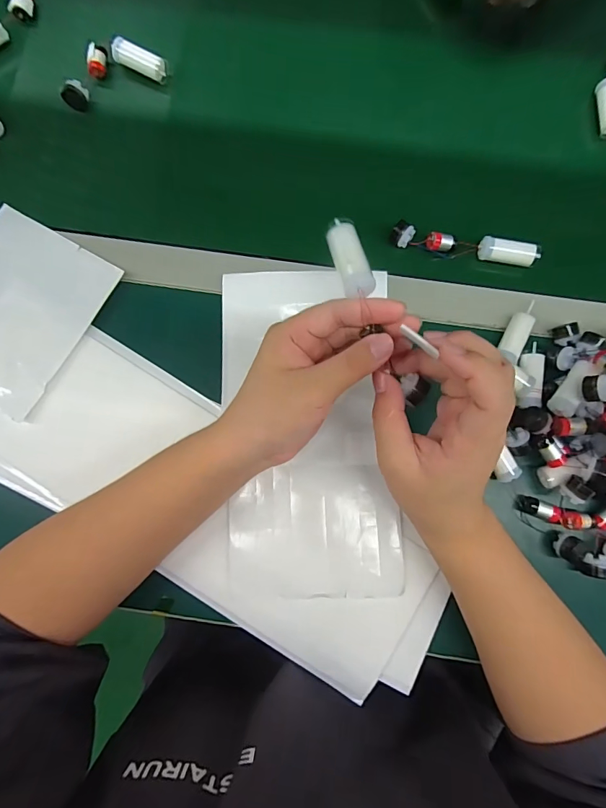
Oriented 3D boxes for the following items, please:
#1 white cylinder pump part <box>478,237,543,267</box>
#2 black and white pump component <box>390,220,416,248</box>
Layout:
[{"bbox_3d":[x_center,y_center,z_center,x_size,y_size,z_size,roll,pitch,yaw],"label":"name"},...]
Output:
[{"bbox_3d":[0.194,-0.143,0.388,0.051,0.014,0.019,8,84,3],"label":"white cylinder pump part"},{"bbox_3d":[0.094,-0.161,0.392,0.020,0.012,0.019,31,86,5],"label":"black and white pump component"}]

